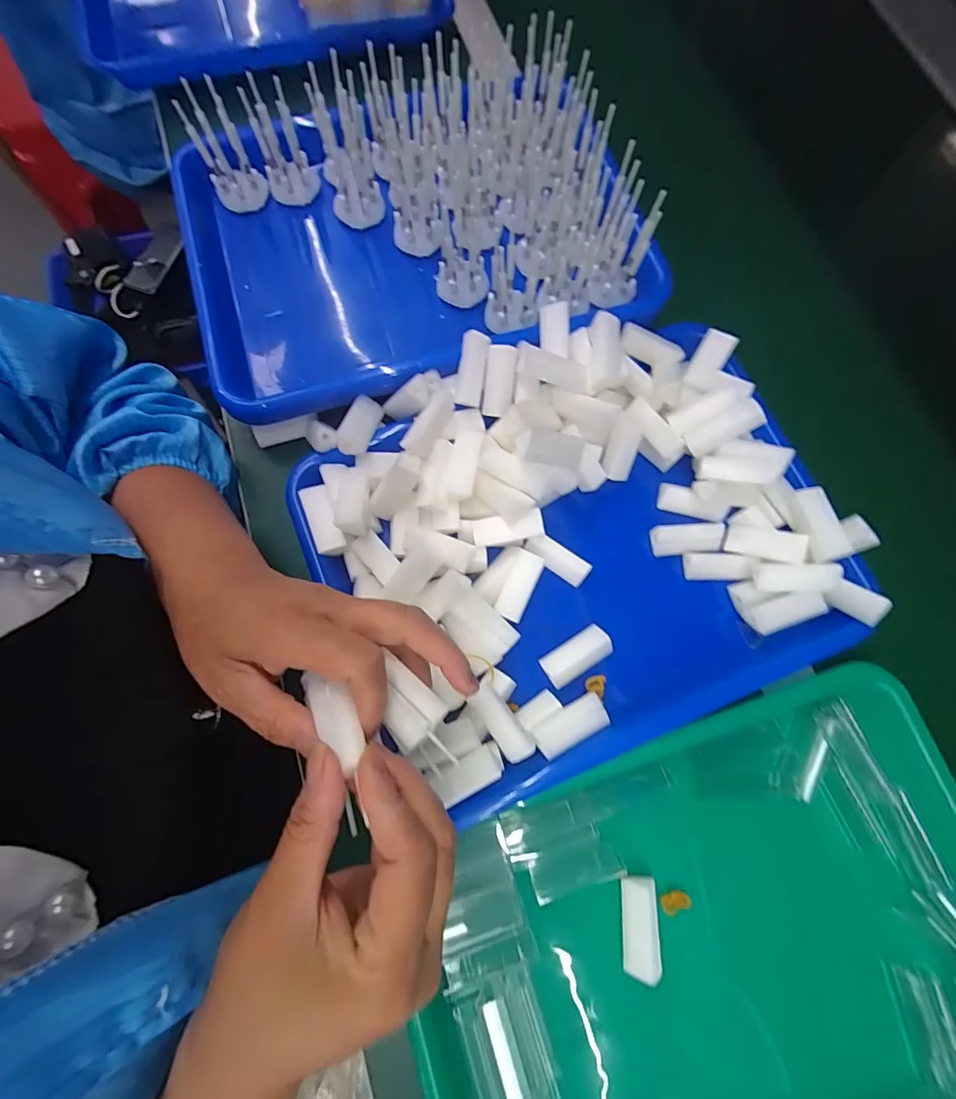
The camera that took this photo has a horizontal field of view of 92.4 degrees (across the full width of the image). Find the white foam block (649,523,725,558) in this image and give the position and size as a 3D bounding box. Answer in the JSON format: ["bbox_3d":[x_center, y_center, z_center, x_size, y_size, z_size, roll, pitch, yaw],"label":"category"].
[{"bbox_3d":[0.144,-0.007,0.316,0.048,0.013,0.020,-2,76,-2],"label":"white foam block"}]

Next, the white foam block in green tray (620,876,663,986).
[{"bbox_3d":[0.093,0.214,0.260,0.019,0.011,0.047,4,75,0],"label":"white foam block in green tray"}]

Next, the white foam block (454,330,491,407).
[{"bbox_3d":[-0.004,-0.123,0.313,0.019,0.012,0.047,11,113,1],"label":"white foam block"}]

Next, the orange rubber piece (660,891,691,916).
[{"bbox_3d":[0.116,0.207,0.269,0.016,0.006,0.010,-24,77,-7],"label":"orange rubber piece"}]

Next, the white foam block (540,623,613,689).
[{"bbox_3d":[0.064,0.069,0.297,0.045,0.009,0.022,-30,78,-9],"label":"white foam block"}]

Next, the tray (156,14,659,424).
[{"bbox_3d":[-0.052,-0.240,0.337,0.325,0.079,0.247,-20,77,-6],"label":"tray"}]

